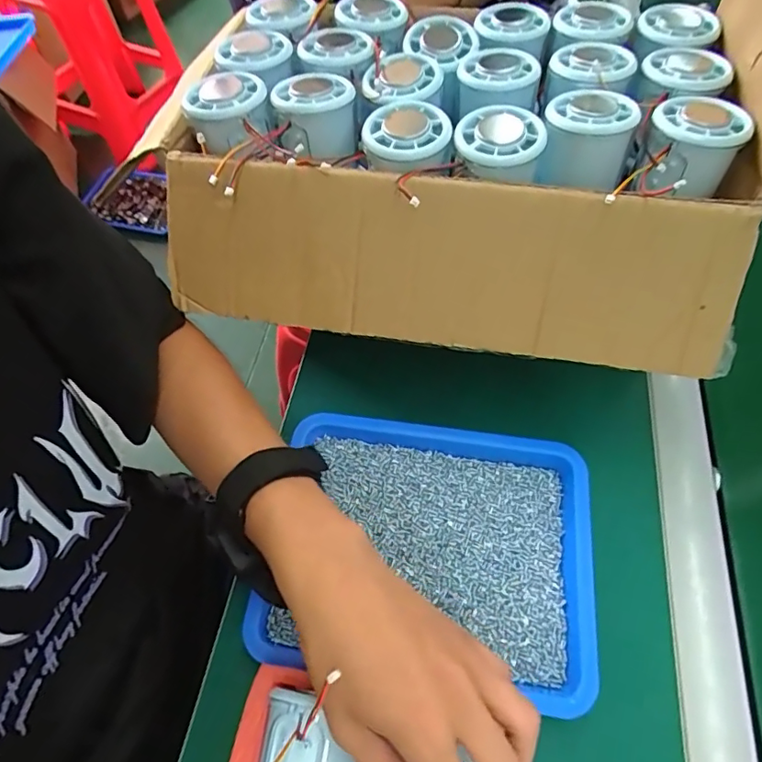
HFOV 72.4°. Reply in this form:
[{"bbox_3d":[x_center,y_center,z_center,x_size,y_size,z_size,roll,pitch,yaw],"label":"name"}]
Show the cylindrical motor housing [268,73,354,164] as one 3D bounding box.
[{"bbox_3d":[-0.044,-0.181,0.358,0.051,0.038,0.053,-1,59,1],"label":"cylindrical motor housing"}]

